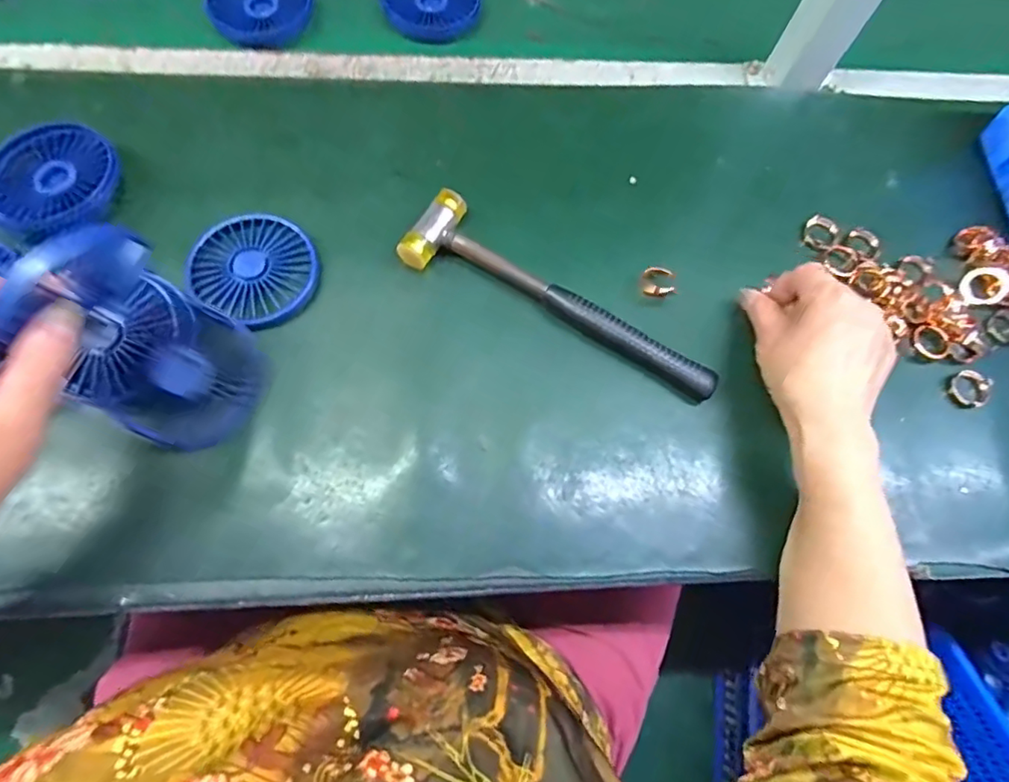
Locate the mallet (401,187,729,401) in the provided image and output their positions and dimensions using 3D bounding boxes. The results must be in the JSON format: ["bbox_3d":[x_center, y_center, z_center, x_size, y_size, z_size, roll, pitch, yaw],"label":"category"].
[{"bbox_3d":[0.044,-0.070,0.401,0.238,0.020,0.059,26,72,6],"label":"mallet"}]

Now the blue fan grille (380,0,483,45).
[{"bbox_3d":[-0.067,-0.359,0.514,0.088,0.019,0.084,1,71,-2],"label":"blue fan grille"}]

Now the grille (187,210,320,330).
[{"bbox_3d":[-0.178,-0.087,0.398,0.083,0.018,0.088,1,71,-2],"label":"grille"}]

